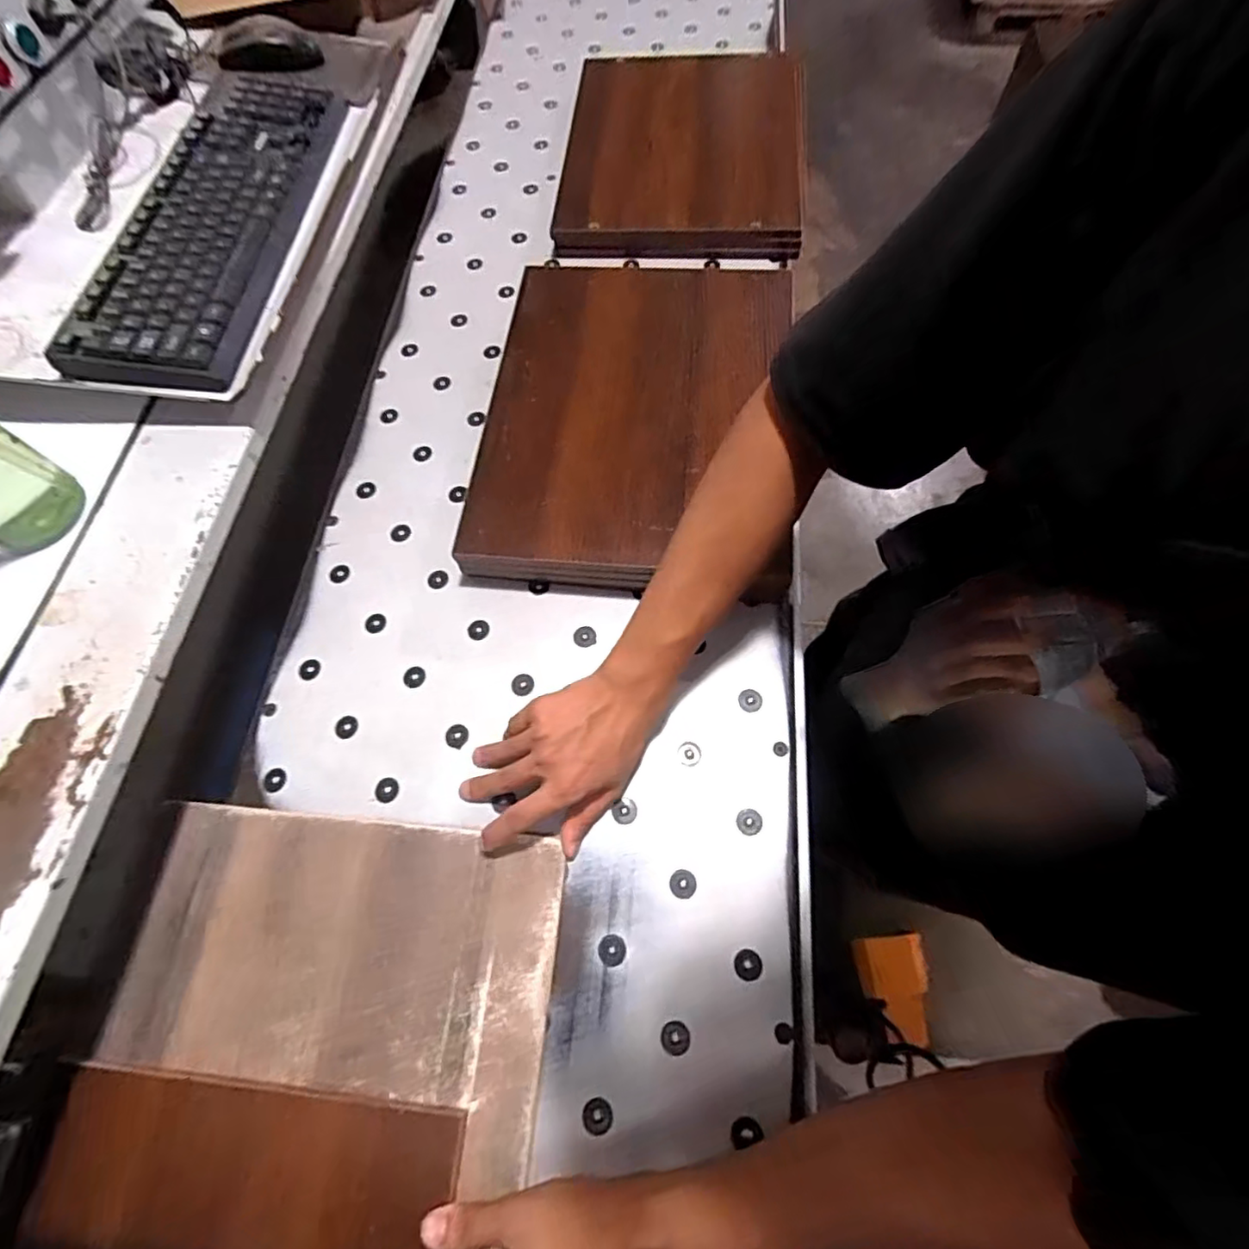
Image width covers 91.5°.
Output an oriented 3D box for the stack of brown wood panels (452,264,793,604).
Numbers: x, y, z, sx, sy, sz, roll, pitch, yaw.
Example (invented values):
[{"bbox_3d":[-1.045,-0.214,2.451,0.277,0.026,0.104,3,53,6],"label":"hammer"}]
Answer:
[{"bbox_3d":[0.016,-0.215,0.615,0.298,0.059,0.388,5,72,4],"label":"stack of brown wood panels"}]

